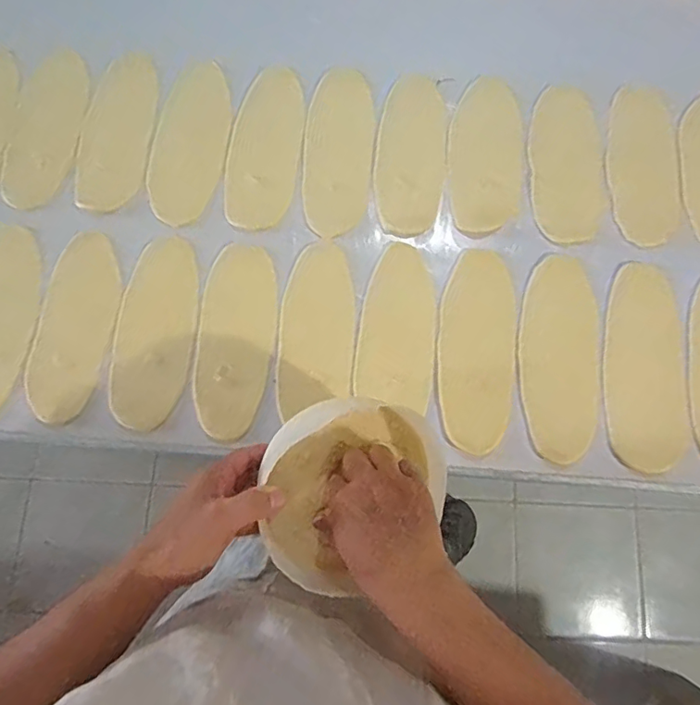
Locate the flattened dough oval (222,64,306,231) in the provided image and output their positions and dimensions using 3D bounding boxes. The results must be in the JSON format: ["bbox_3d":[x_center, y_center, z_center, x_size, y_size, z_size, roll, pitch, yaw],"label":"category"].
[{"bbox_3d":[-0.105,-0.259,0.670,0.092,0.007,0.219,5,77,0],"label":"flattened dough oval"}]

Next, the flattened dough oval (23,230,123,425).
[{"bbox_3d":[-0.318,-0.033,0.618,0.089,0.011,0.222,8,75,4],"label":"flattened dough oval"}]

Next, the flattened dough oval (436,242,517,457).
[{"bbox_3d":[0.140,-0.003,0.599,0.084,0.012,0.219,-1,80,11],"label":"flattened dough oval"}]

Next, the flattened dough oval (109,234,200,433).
[{"bbox_3d":[-0.223,-0.027,0.618,0.085,0.004,0.223,5,77,0],"label":"flattened dough oval"}]

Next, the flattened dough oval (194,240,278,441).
[{"bbox_3d":[-0.131,-0.017,0.619,0.085,0.005,0.227,5,77,0],"label":"flattened dough oval"}]

